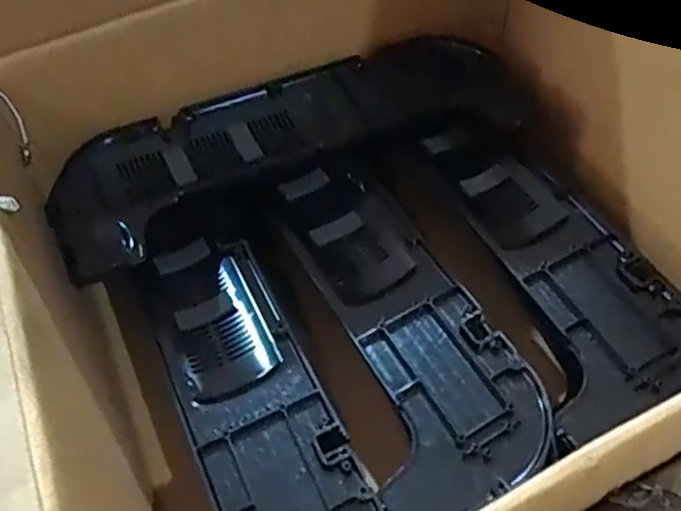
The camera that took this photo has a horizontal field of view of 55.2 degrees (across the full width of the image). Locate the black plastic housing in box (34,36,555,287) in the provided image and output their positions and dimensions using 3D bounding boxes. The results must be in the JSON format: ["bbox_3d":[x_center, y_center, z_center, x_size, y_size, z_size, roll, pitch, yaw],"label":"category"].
[{"bbox_3d":[-0.040,-0.112,0.685,0.499,0.079,0.170,-22,55,-10],"label":"black plastic housing in box"}]

